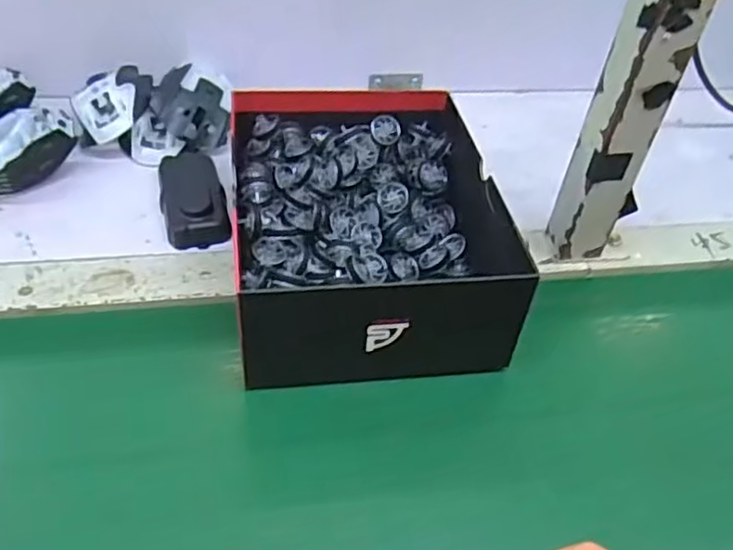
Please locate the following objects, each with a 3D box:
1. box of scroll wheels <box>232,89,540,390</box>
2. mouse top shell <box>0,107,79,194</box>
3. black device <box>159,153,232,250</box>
[{"bbox_3d":[-0.005,-0.043,0.511,0.185,0.084,0.252,-3,45,-10],"label":"box of scroll wheels"},{"bbox_3d":[-0.310,-0.105,0.574,0.118,0.041,0.080,-29,54,-31],"label":"mouse top shell"},{"bbox_3d":[-0.146,-0.063,0.559,0.050,0.027,0.115,-8,46,-15],"label":"black device"}]

